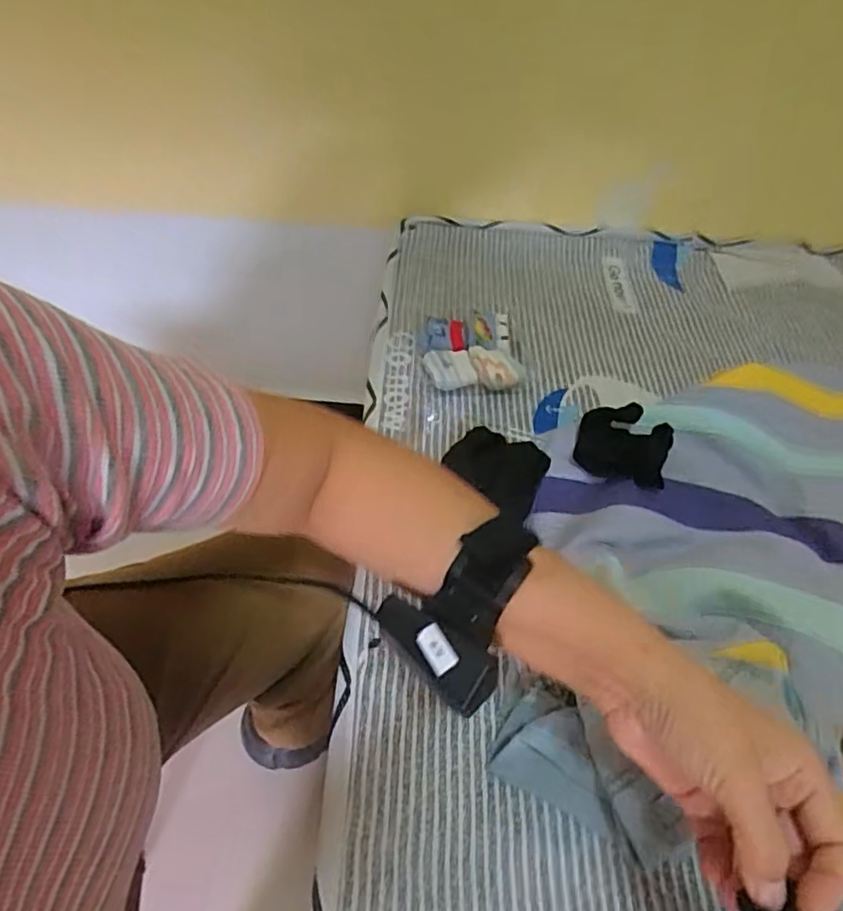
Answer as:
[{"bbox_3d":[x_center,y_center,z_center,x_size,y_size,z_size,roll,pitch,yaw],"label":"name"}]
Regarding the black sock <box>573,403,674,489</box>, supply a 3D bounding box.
[{"bbox_3d":[0.195,-0.009,0.599,0.088,0.013,0.077,16,75,24],"label":"black sock"}]

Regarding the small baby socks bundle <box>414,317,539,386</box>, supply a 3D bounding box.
[{"bbox_3d":[0.058,-0.095,0.679,0.106,0.022,0.054,-2,48,-8],"label":"small baby socks bundle"}]

